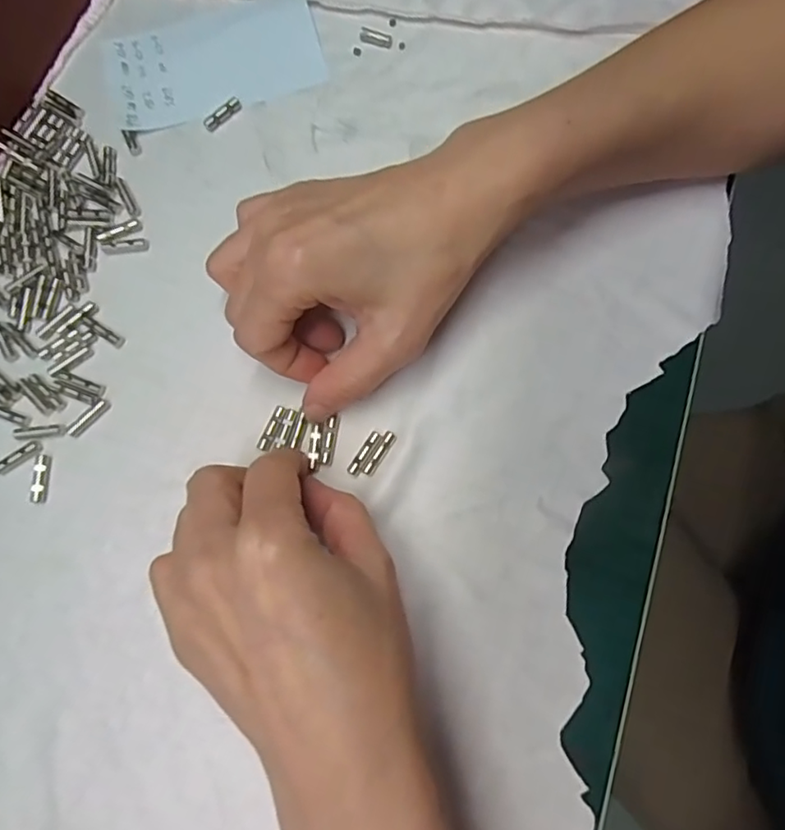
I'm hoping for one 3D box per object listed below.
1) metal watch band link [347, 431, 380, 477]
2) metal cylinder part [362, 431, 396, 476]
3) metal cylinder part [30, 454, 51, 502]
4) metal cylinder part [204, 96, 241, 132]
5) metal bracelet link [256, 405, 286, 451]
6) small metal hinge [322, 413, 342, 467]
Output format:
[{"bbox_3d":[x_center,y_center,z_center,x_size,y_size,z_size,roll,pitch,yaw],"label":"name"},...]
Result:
[{"bbox_3d":[-0.012,0.016,0.242,0.005,0.004,0.020,33,80,7],"label":"metal watch band link"},{"bbox_3d":[-0.005,0.016,0.241,0.004,0.004,0.021,33,80,7],"label":"metal cylinder part"},{"bbox_3d":[-0.149,0.027,0.246,0.005,0.004,0.020,2,78,1],"label":"metal cylinder part"},{"bbox_3d":[-0.082,-0.145,0.280,0.021,0.004,0.007,-42,81,-8],"label":"metal cylinder part"},{"bbox_3d":[-0.051,0.005,0.246,0.005,0.004,0.020,24,79,5],"label":"metal bracelet link"},{"bbox_3d":[-0.026,0.011,0.245,0.005,0.004,0.021,9,76,2],"label":"small metal hinge"}]

